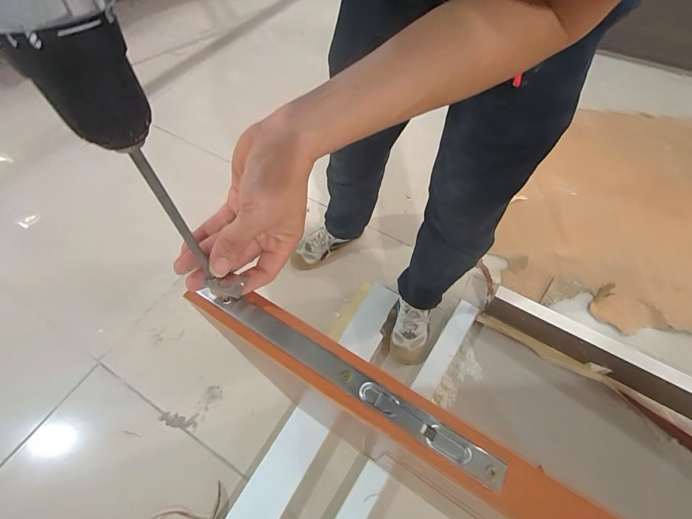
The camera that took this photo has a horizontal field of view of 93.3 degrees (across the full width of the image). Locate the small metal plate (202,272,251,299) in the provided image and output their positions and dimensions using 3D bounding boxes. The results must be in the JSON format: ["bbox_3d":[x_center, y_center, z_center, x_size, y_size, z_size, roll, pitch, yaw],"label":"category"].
[{"bbox_3d":[-0.104,0.022,0.282,0.031,0.007,0.018,10,60,11],"label":"small metal plate"}]

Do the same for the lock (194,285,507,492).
[{"bbox_3d":[-0.015,0.091,0.277,0.289,0.015,0.019,29,63,16],"label":"lock"}]

